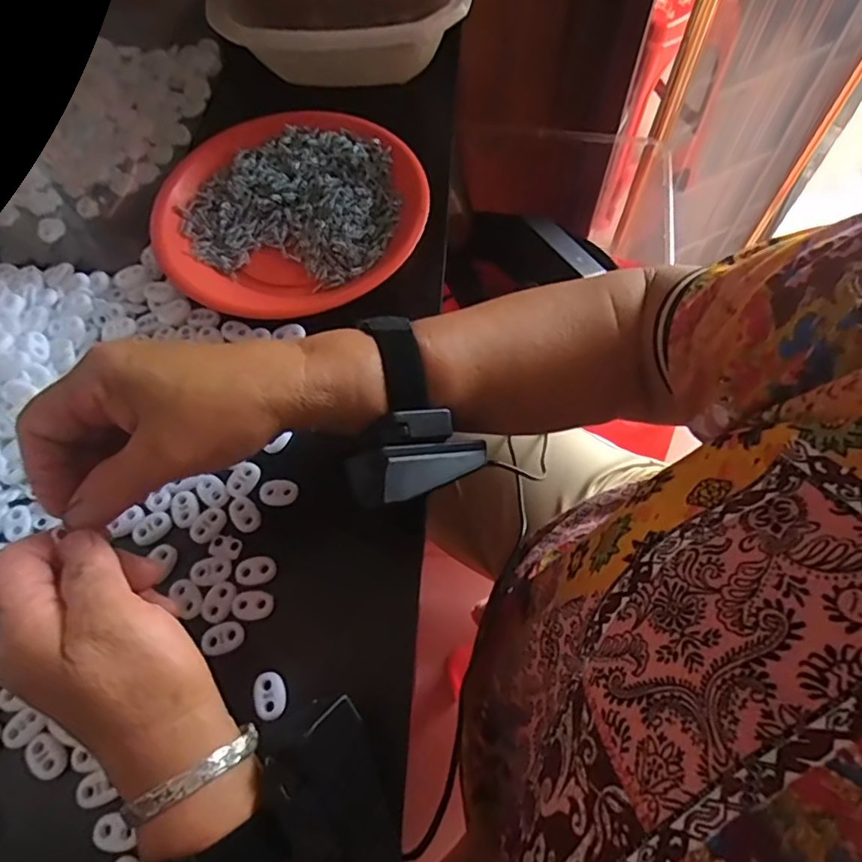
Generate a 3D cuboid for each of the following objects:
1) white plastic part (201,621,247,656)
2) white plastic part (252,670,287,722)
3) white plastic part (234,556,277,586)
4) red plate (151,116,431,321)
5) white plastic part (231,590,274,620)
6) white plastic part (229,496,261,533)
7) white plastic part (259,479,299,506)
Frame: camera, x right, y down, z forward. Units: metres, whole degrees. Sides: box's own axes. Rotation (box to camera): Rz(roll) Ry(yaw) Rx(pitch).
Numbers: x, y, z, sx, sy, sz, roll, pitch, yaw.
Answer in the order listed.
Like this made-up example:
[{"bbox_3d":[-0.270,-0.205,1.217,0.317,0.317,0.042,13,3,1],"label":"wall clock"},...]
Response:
[{"bbox_3d":[-0.111,0.110,0.311,0.021,0.005,0.016,-13,63,-4],"label":"white plastic part"},{"bbox_3d":[-0.083,0.135,0.299,0.015,0.005,0.023,-15,63,-5],"label":"white plastic part"},{"bbox_3d":[-0.098,0.078,0.326,0.023,0.004,0.015,-10,63,-2],"label":"white plastic part"},{"bbox_3d":[-0.103,-0.163,0.431,0.189,0.028,0.167,-21,64,-8],"label":"red plate"},{"bbox_3d":[-0.098,0.095,0.319,0.021,0.004,0.015,4,63,5],"label":"white plastic part"},{"bbox_3d":[-0.109,0.049,0.341,0.015,0.004,0.023,-36,67,-15],"label":"white plastic part"},{"bbox_3d":[-0.091,0.036,0.346,0.022,0.004,0.016,-3,63,1],"label":"white plastic part"}]

